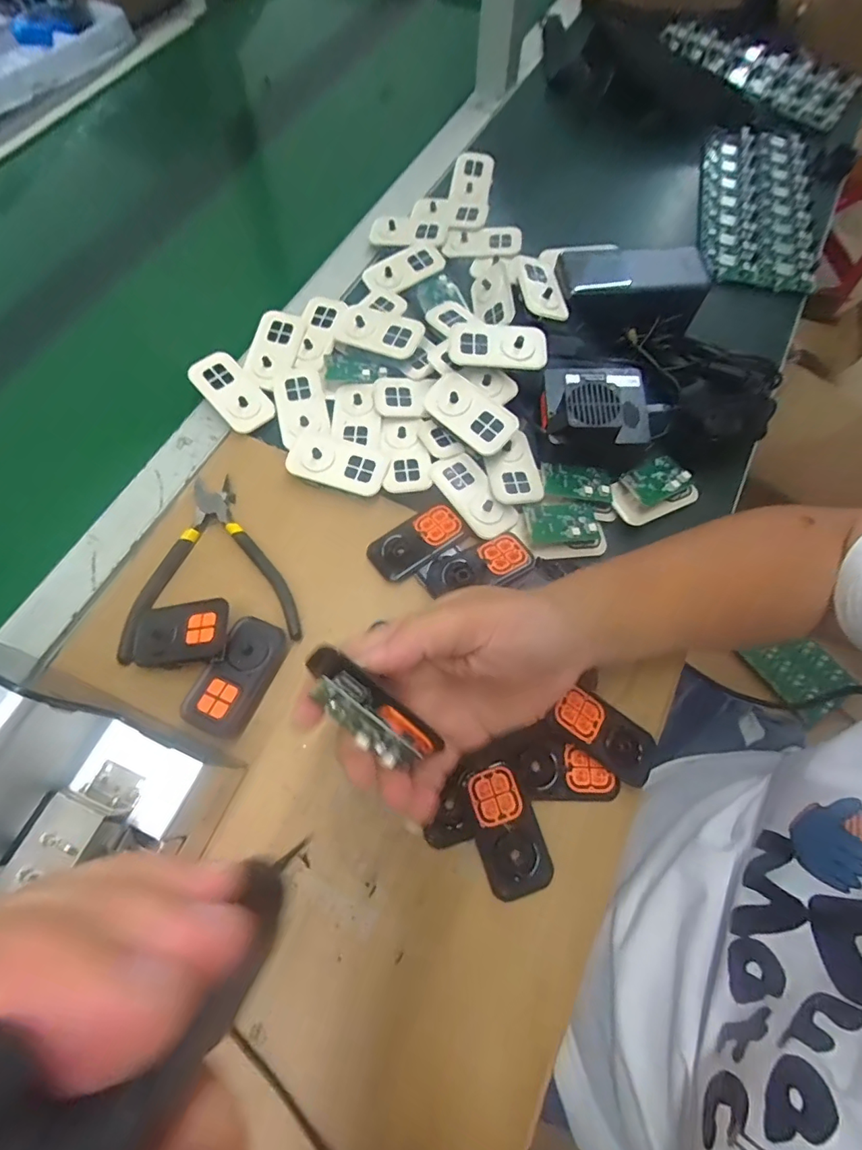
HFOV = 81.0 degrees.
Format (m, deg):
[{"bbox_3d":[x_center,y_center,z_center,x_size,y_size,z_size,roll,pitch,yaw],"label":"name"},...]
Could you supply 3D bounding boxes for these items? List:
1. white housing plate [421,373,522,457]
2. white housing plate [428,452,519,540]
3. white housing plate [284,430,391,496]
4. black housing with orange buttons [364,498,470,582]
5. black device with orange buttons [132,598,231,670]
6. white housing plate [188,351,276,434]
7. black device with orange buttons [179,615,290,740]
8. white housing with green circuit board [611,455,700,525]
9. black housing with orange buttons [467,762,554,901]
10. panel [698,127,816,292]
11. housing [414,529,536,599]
[{"bbox_3d":[0.031,-0.126,0.392,0.072,0.008,0.040,39,86,8],"label":"white housing plate"},{"bbox_3d":[0.033,-0.062,0.388,0.037,0.008,0.075,-35,74,-11],"label":"white housing plate"},{"bbox_3d":[-0.072,-0.087,0.392,0.077,0.008,0.042,18,72,7],"label":"white housing plate"},{"bbox_3d":[-0.011,-0.026,0.380,0.072,0.007,0.040,-37,74,-11],"label":"black housing with orange buttons"},{"bbox_3d":[-0.167,0.039,0.337,0.073,0.017,0.040,-5,60,12],"label":"black device with orange buttons"},{"bbox_3d":[-0.164,-0.152,0.417,0.040,0.012,0.074,-41,75,-12],"label":"white housing plate"},{"bbox_3d":[-0.125,0.065,0.330,0.040,0.017,0.075,22,72,9],"label":"black device with orange buttons"},{"bbox_3d":[0.175,-0.067,0.397,0.068,0.022,0.042,-30,73,-9],"label":"white housing with green circuit board"},{"bbox_3d":[0.046,0.156,0.310,0.039,0.008,0.072,-18,71,-5],"label":"black housing with orange buttons"},{"bbox_3d":[0.341,-0.391,0.531,0.100,0.017,0.235,11,68,3],"label":"panel"},{"bbox_3d":[0.033,-0.008,0.362,0.079,0.017,0.038,-22,72,-7],"label":"housing"}]

